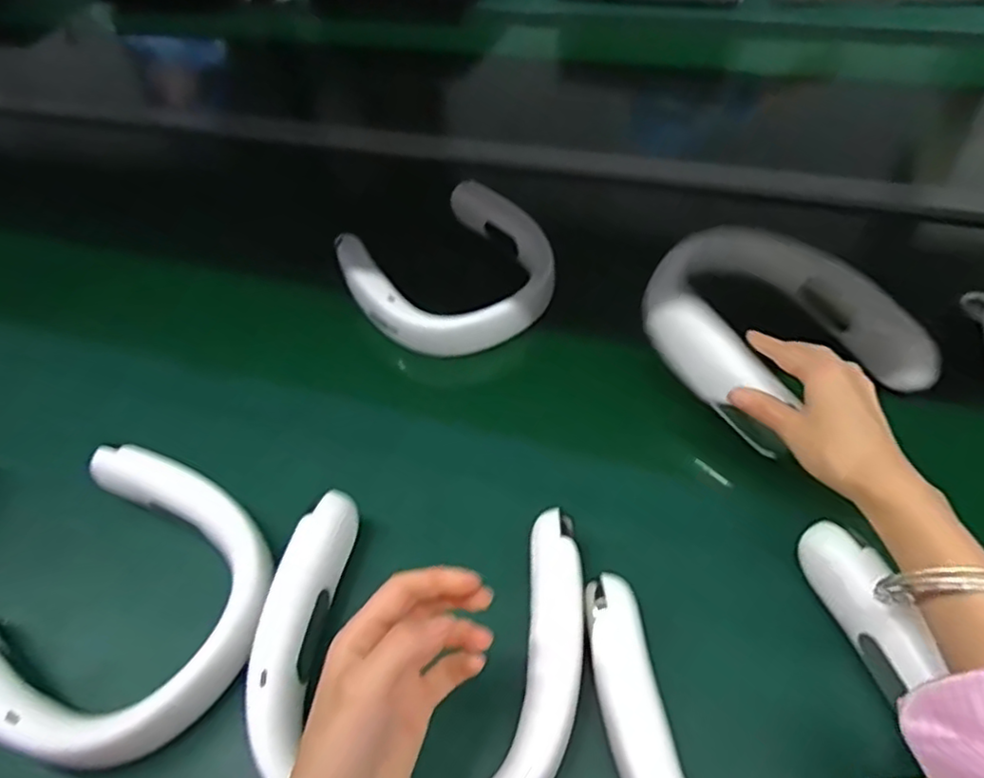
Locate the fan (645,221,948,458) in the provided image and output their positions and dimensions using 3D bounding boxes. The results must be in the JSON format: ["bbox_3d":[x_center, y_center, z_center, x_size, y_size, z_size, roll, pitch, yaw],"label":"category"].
[{"bbox_3d":[0.229,-0.053,0.542,0.175,0.072,0.183,-25,52,-15],"label":"fan"}]

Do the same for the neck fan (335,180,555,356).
[{"bbox_3d":[-0.048,-0.127,0.668,0.191,0.056,0.199,-3,50,3],"label":"neck fan"}]

